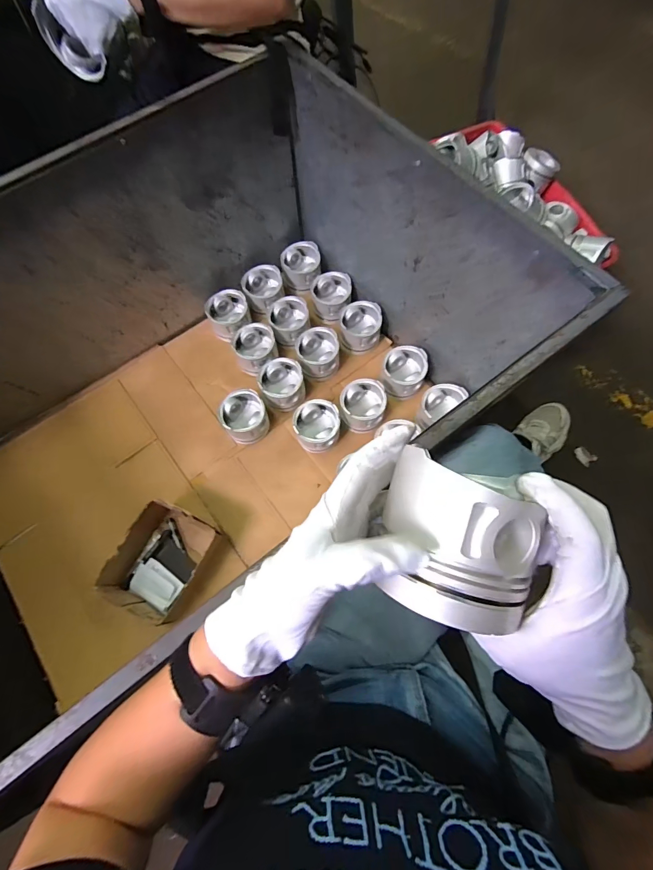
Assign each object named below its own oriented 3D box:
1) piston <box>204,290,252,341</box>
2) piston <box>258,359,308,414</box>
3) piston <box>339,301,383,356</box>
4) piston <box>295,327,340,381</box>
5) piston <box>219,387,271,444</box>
[{"bbox_3d":[-0.250,-0.310,0.997,0.102,0.079,0.107,-1,69,2],"label":"piston"},{"bbox_3d":[-0.104,-0.120,0.927,0.105,0.079,0.106,-8,69,-1],"label":"piston"},{"bbox_3d":[0.085,-0.266,0.968,0.102,0.078,0.109,5,69,4],"label":"piston"},{"bbox_3d":[-0.020,-0.196,0.952,0.101,0.088,0.114,-4,69,0],"label":"piston"},{"bbox_3d":[-0.188,-0.039,0.898,0.097,0.091,0.098,-1,69,2],"label":"piston"}]

